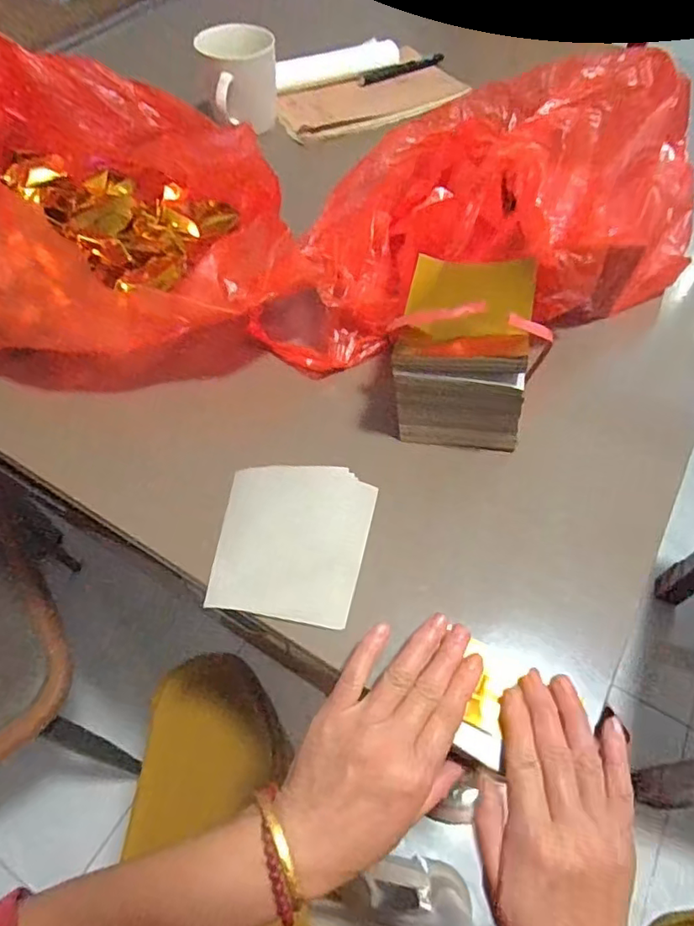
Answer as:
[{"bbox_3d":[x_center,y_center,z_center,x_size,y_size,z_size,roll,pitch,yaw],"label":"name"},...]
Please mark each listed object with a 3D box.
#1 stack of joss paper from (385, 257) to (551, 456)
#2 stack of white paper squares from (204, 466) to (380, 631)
[{"bbox_3d":[0.089,-0.084,0.417,0.106,0.102,0.101,11,58,7],"label":"stack of joss paper"},{"bbox_3d":[-0.039,0.052,0.393,0.103,0.009,0.113,9,58,6],"label":"stack of white paper squares"}]

